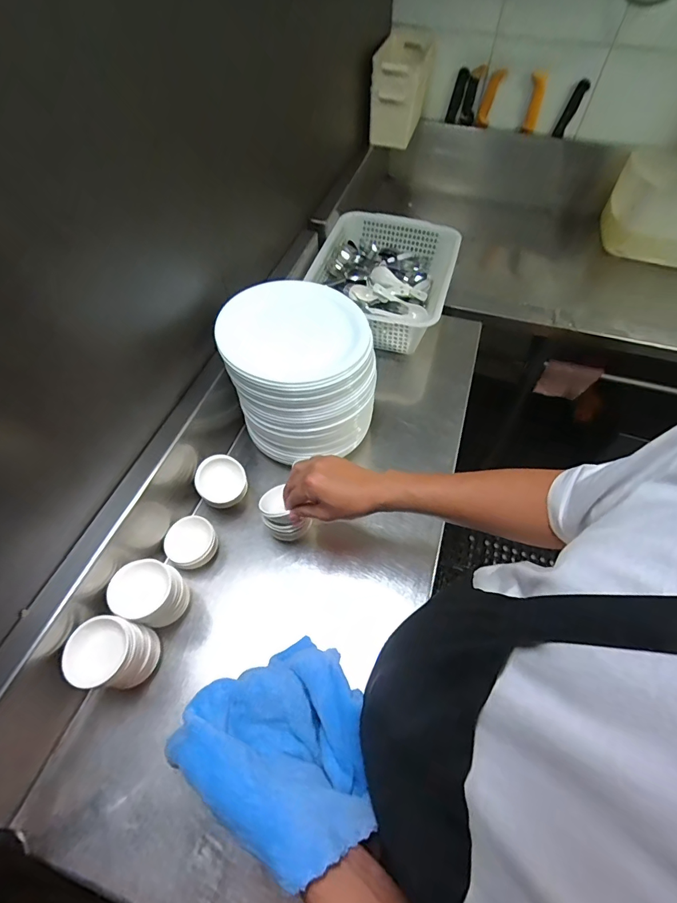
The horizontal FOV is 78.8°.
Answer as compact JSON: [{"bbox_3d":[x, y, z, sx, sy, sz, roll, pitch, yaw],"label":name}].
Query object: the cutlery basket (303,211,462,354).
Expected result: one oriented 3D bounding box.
[{"bbox_3d":[0.099,-0.398,0.951,0.296,0.102,0.364,17,58,10],"label":"cutlery basket"}]

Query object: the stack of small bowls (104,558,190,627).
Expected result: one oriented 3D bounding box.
[{"bbox_3d":[-0.246,0.193,0.552,0.066,0.109,0.076,26,60,15],"label":"stack of small bowls"}]

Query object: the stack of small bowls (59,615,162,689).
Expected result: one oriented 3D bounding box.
[{"bbox_3d":[-0.270,0.253,0.508,0.070,0.123,0.070,-3,57,-3],"label":"stack of small bowls"}]

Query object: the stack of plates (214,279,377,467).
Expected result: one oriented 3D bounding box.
[{"bbox_3d":[-0.071,-0.130,0.710,0.221,0.218,0.218,-32,63,-20],"label":"stack of plates"}]

